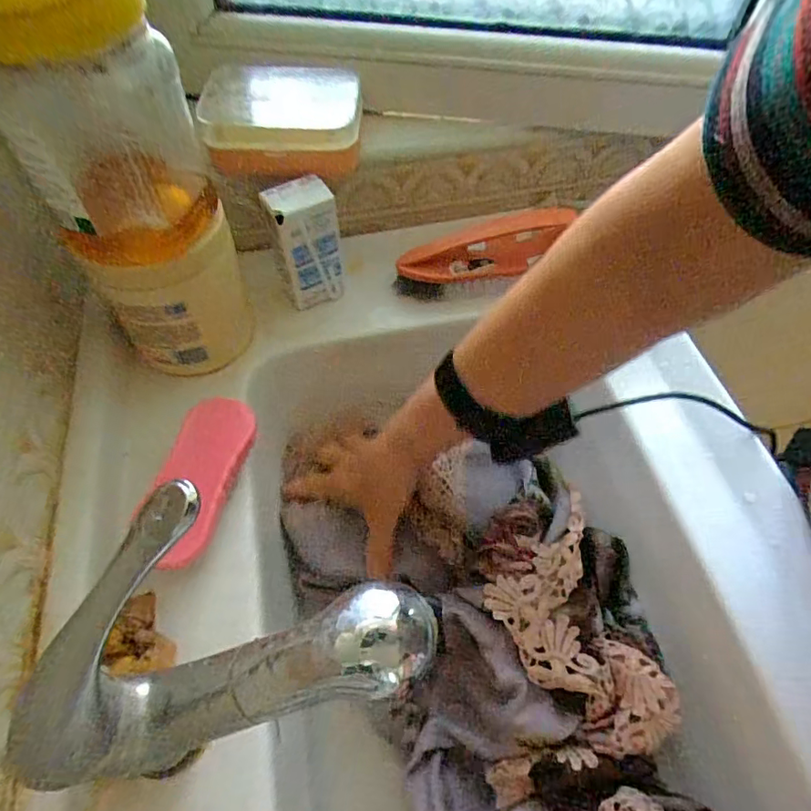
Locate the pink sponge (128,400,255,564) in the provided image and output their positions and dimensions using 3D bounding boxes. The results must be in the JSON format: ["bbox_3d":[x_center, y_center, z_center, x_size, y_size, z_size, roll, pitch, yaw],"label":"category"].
[{"bbox_3d":[-0.150,0.050,0.373,0.050,0.020,0.128,23,50,-18],"label":"pink sponge"}]

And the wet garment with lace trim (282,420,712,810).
[{"bbox_3d":[0.063,0.202,0.378,0.260,0.098,0.370,-13,59,-8],"label":"wet garment with lace trim"}]

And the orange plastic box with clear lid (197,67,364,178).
[{"bbox_3d":[-0.100,-0.246,0.446,0.132,0.055,0.091,1,59,0],"label":"orange plastic box with clear lid"}]

